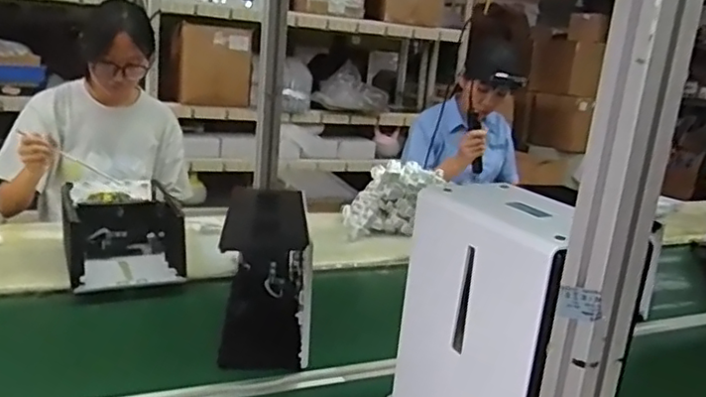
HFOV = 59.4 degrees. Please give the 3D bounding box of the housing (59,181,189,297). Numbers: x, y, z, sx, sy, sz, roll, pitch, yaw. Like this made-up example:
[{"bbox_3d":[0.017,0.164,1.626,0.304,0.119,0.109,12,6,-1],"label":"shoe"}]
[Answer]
[{"bbox_3d":[-0.482,0.074,1.302,0.227,0.116,0.366,-2,15,-27],"label":"housing"}]

